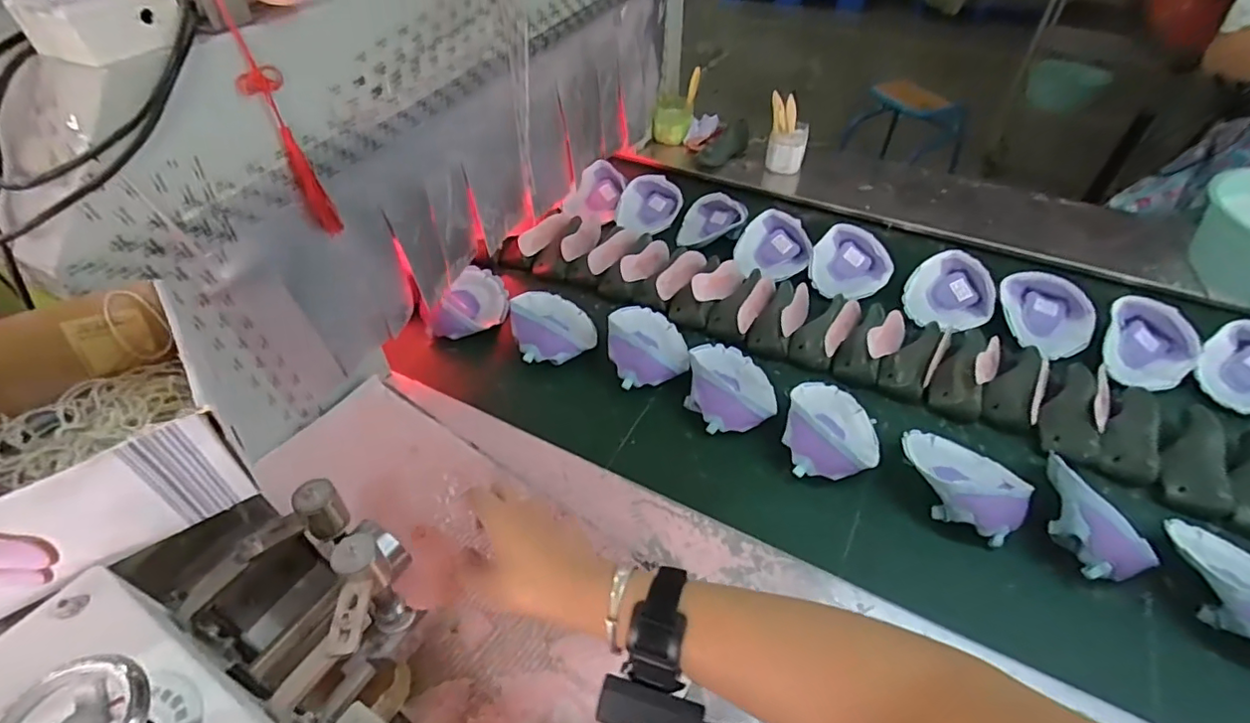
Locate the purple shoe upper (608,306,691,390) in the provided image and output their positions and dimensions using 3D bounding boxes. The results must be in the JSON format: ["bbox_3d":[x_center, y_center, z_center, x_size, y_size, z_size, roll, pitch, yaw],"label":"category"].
[{"bbox_3d":[0.036,-0.036,0.884,0.125,0.054,0.165,0,48,-2],"label":"purple shoe upper"}]

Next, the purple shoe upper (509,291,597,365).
[{"bbox_3d":[-0.114,-0.070,0.916,0.131,0.078,0.153,-8,49,-9],"label":"purple shoe upper"}]

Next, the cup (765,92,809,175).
[{"bbox_3d":[0.363,-0.510,1.283,0.089,0.127,0.139,1,48,-1],"label":"cup"}]

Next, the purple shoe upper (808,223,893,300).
[{"bbox_3d":[0.403,-0.171,1.026,0.135,0.070,0.142,24,52,19],"label":"purple shoe upper"}]

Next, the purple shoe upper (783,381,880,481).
[{"bbox_3d":[0.286,0.085,0.777,0.130,0.055,0.167,12,49,9],"label":"purple shoe upper"}]

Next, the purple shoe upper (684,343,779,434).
[{"bbox_3d":[0.155,0.025,0.830,0.130,0.058,0.166,5,48,3],"label":"purple shoe upper"}]

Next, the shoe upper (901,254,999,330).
[{"bbox_3d":[0.552,-0.117,0.981,0.149,0.060,0.139,-18,81,-5],"label":"shoe upper"}]

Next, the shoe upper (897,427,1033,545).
[{"bbox_3d":[0.430,0.159,0.739,0.154,0.060,0.141,24,26,27],"label":"shoe upper"}]

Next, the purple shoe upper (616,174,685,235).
[{"bbox_3d":[0.051,-0.324,1.170,0.133,0.055,0.120,5,48,2],"label":"purple shoe upper"}]

